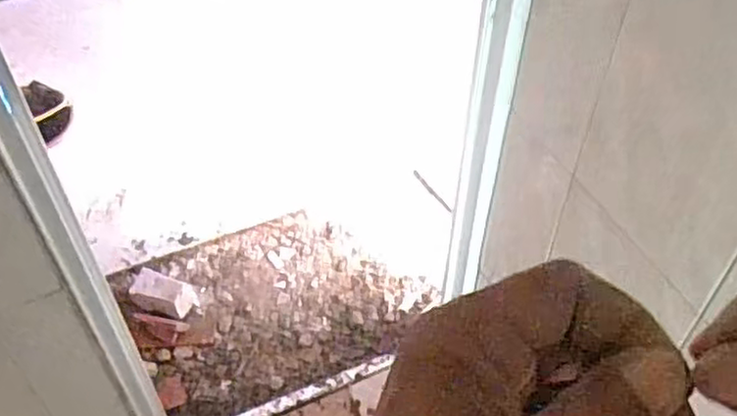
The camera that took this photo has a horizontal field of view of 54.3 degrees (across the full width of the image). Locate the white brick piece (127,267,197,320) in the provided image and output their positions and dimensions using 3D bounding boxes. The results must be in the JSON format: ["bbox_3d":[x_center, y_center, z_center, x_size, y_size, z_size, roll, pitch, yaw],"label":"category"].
[{"bbox_3d":[-0.472,0.198,1.633,0.154,0.044,0.092,17,50,14],"label":"white brick piece"}]

